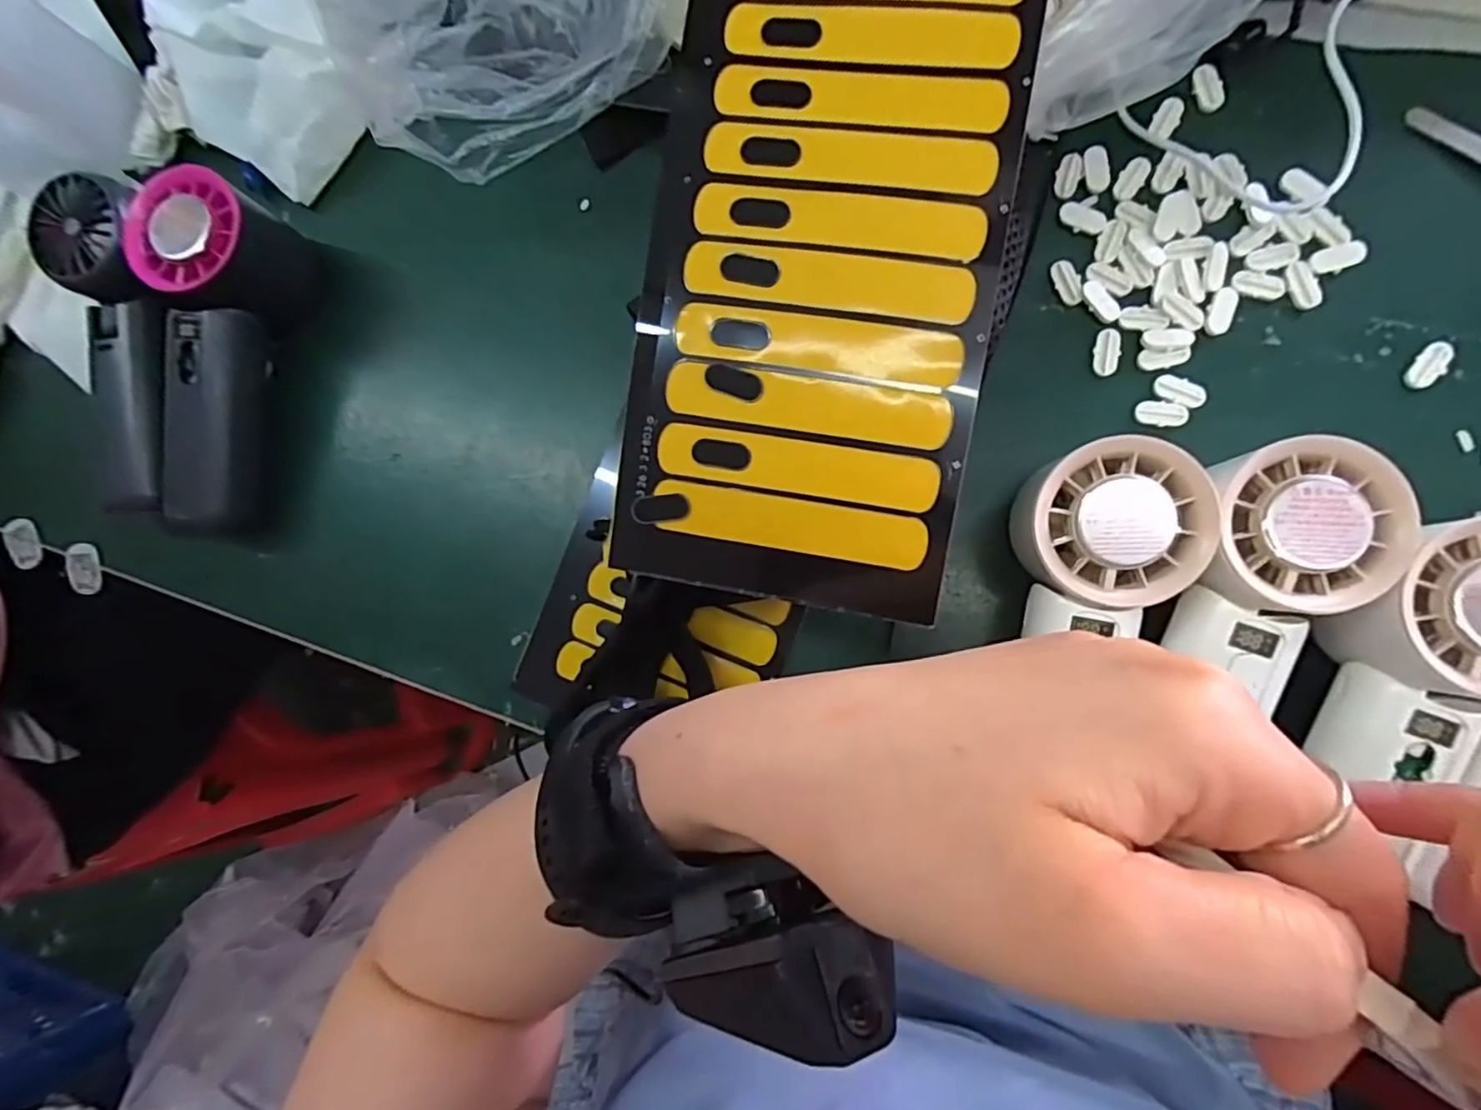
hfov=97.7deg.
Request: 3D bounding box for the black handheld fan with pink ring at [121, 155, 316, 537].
[{"bbox_3d":[-0.241,-0.092,0.306,0.058,0.054,0.155,-4,83,7],"label":"black handheld fan with pink ring"}]

